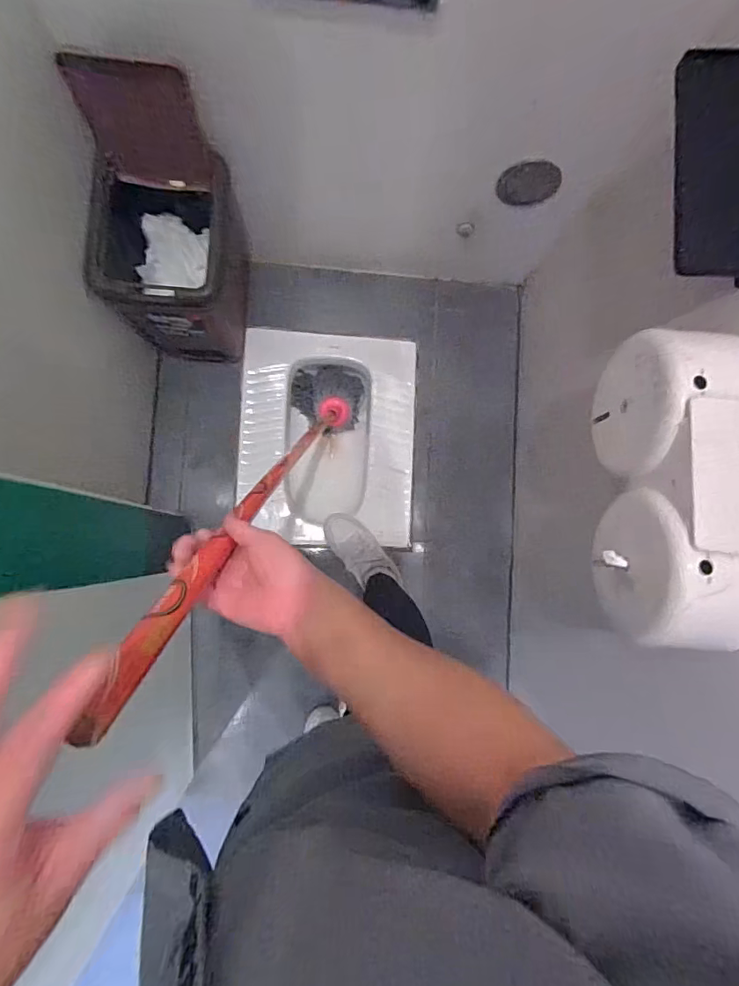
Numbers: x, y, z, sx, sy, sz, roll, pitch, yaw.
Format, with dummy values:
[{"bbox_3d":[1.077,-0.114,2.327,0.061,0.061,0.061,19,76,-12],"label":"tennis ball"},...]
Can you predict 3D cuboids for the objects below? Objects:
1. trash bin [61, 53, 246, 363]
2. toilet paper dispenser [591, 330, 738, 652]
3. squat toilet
[{"bbox_3d":[-0.362,-0.459,0.936,0.211,0.477,0.271,7,84,-4],"label":"trash bin"},{"bbox_3d":[0.351,-0.006,0.578,0.123,0.157,0.354,6,84,-4],"label":"toilet paper dispenser"},{"bbox_3d":[-0.102,-0.125,1.232,0.415,0.170,0.504,1,84,-5],"label":"squat toilet"}]

